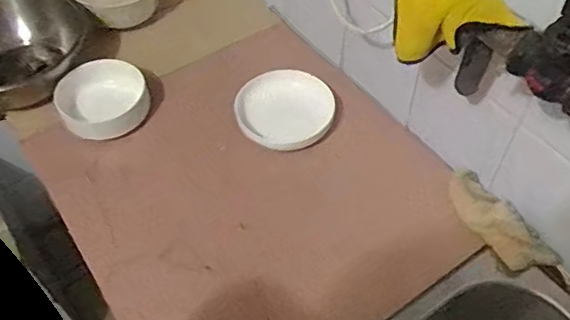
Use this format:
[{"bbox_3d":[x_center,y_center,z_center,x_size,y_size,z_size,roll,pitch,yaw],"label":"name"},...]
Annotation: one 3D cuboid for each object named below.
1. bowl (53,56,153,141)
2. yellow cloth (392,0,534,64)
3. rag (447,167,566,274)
[{"bbox_3d":[-0.262,-0.089,0.806,0.123,0.053,0.105,-32,58,-20],"label":"bowl"},{"bbox_3d":[0.153,-0.132,0.540,0.037,0.102,0.135,-31,58,-20],"label":"yellow cloth"},{"bbox_3d":[0.261,0.076,0.692,0.050,0.041,0.155,-28,57,-18],"label":"rag"}]

